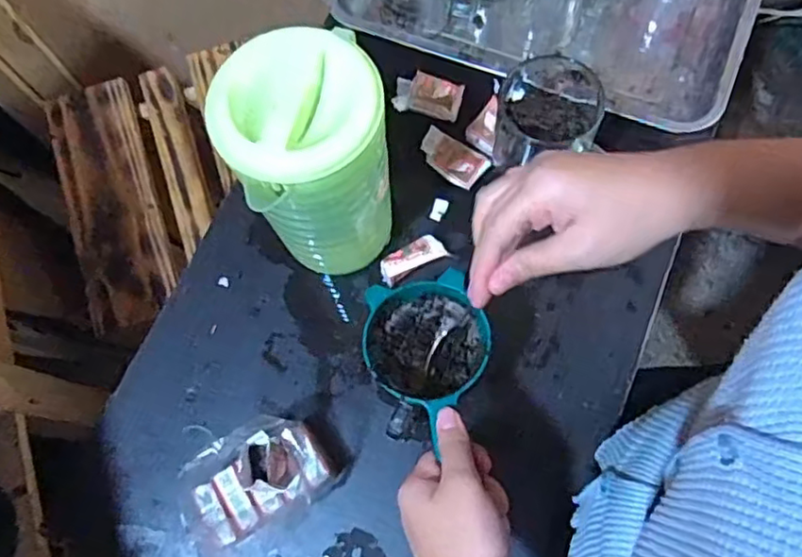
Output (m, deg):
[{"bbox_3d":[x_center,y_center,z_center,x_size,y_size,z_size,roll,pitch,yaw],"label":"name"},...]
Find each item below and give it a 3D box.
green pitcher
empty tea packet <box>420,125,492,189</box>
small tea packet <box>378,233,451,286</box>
[{"bbox_3d":[-0.062,-0.081,0.488,0.104,0.202,0.099,-1,73,2],"label":"green pitcher"},{"bbox_3d":[0.046,-0.111,0.584,0.063,0.007,0.034,37,87,10],"label":"empty tea packet"},{"bbox_3d":[0.009,-0.017,0.546,0.062,0.014,0.028,-31,74,-23],"label":"small tea packet"}]

